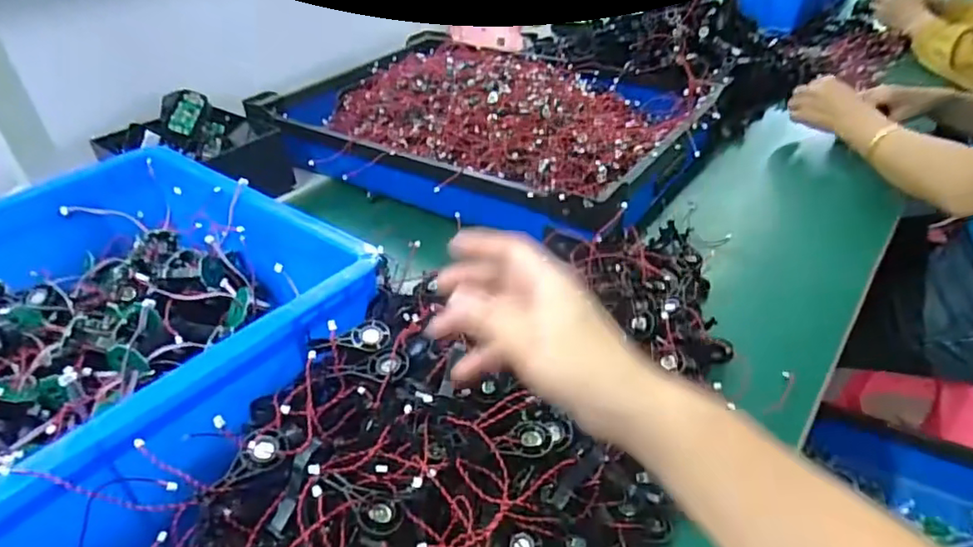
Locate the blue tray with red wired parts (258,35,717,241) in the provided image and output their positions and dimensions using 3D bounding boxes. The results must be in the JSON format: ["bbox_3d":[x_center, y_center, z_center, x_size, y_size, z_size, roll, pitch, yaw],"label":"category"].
[{"bbox_3d":[-0.014,-0.246,0.898,0.635,0.103,0.447,17,41,25],"label":"blue tray with red wired parts"}]

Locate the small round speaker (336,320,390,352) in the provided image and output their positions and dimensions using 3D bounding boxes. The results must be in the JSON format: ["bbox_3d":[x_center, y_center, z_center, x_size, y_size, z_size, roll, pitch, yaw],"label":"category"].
[{"bbox_3d":[-0.095,0.049,0.460,0.038,0.009,0.028,-4,36,-1],"label":"small round speaker"}]

